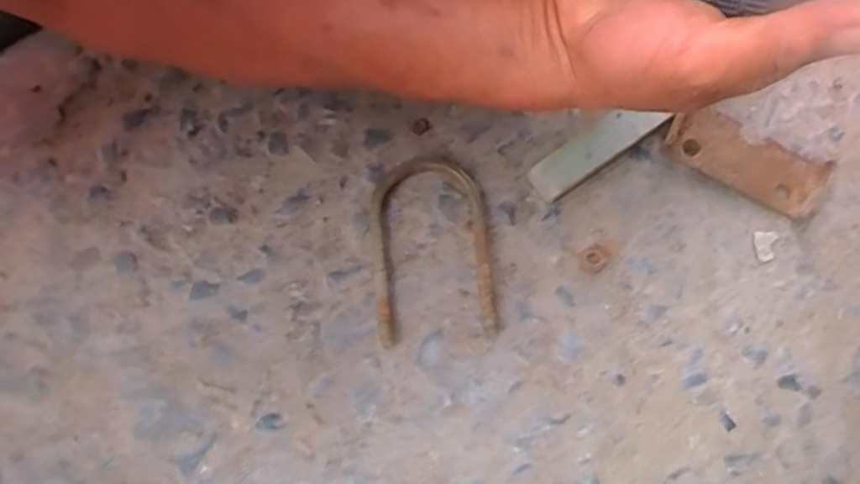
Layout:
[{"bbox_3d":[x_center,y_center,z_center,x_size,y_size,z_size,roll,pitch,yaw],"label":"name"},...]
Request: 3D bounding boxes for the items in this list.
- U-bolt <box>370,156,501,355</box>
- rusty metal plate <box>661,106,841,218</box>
[{"bbox_3d":[-0.001,0.003,0.407,0.079,0.012,0.126,-5,72,0],"label":"U-bolt"},{"bbox_3d":[0.215,-0.057,0.411,0.110,0.015,0.045,29,86,3],"label":"rusty metal plate"}]

